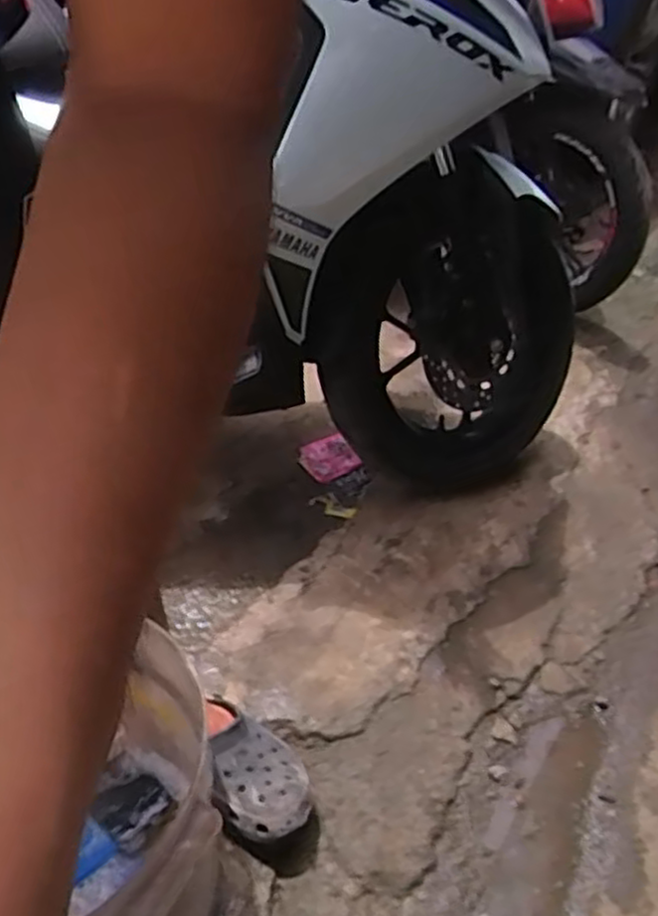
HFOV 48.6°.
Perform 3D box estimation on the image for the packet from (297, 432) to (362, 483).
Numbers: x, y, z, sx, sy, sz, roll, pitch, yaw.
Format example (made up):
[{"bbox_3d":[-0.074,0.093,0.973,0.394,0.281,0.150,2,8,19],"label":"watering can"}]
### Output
[{"bbox_3d":[-0.004,0.002,1.383,0.100,0.029,0.096,-15,45,-22],"label":"packet"}]

